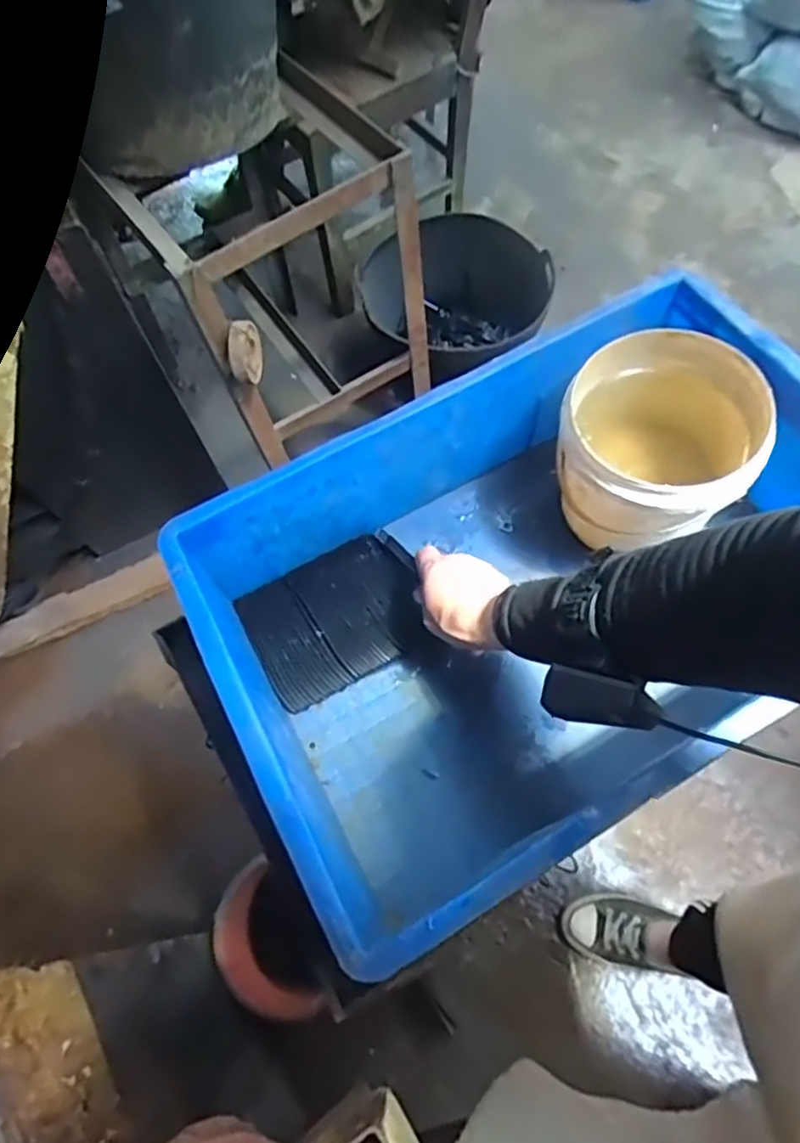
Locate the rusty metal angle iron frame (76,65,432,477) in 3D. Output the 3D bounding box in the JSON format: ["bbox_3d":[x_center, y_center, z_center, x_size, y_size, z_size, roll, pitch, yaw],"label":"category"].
[{"bbox_3d":[-0.230,-0.519,1.159,0.383,0.428,0.436,-36,67,-14],"label":"rusty metal angle iron frame"}]

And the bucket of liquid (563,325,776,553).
[{"bbox_3d":[0.215,-0.098,0.578,0.147,0.141,0.148,-1,64,3],"label":"bucket of liquid"}]

